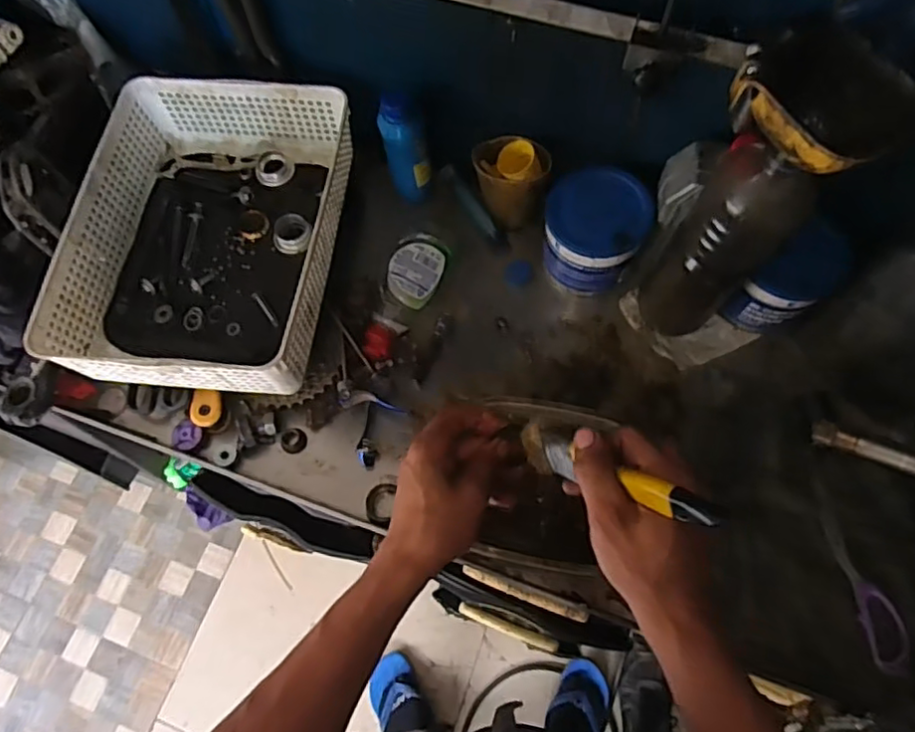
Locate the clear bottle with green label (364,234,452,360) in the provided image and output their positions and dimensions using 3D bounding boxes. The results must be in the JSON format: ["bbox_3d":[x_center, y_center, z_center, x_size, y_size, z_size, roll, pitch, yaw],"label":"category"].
[{"bbox_3d":[-0.058,-0.074,0.660,0.059,0.040,0.147,20,70,11],"label":"clear bottle with green label"}]

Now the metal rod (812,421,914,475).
[{"bbox_3d":[0.379,0.079,0.543,0.115,0.019,0.016,22,70,25],"label":"metal rod"}]

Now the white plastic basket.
[{"bbox_3d":[-0.253,-0.138,0.635,0.242,0.084,0.325,5,68,5],"label":"white plastic basket"}]

